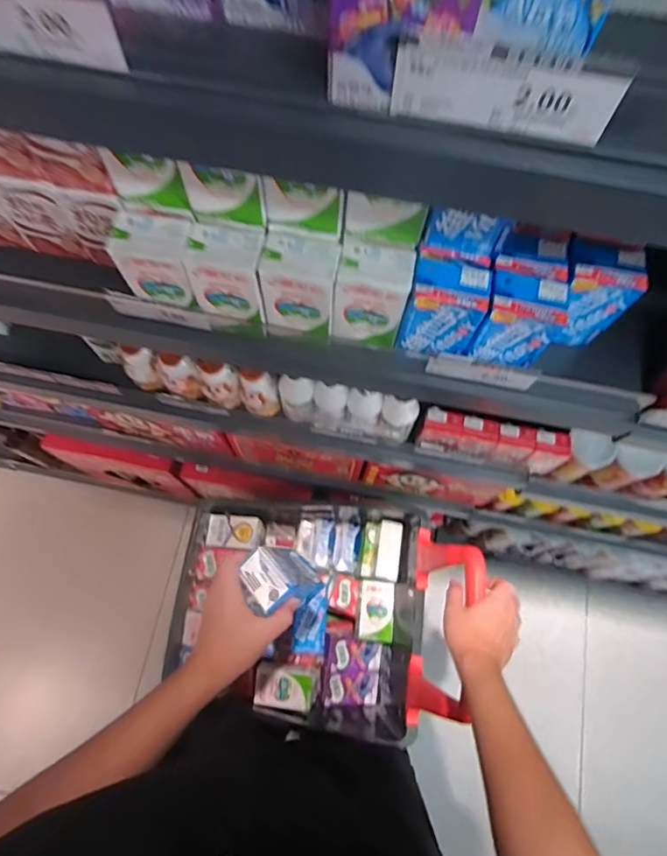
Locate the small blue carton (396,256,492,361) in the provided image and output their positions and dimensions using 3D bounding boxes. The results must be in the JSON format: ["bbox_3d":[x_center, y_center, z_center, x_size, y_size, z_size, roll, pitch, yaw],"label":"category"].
[{"bbox_3d":[0.100,-0.106,0.466,0.065,0.089,0.051,15,73,5],"label":"small blue carton"}]

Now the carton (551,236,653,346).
[{"bbox_3d":[0.238,-0.127,0.482,0.064,0.106,0.045,8,72,2],"label":"carton"}]

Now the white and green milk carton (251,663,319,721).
[{"bbox_3d":[-0.092,0.507,0.985,0.114,0.063,0.079,8,72,2],"label":"white and green milk carton"}]

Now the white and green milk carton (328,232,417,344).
[{"bbox_3d":[0.035,-0.122,0.472,0.064,0.093,0.049,12,73,4],"label":"white and green milk carton"}]

